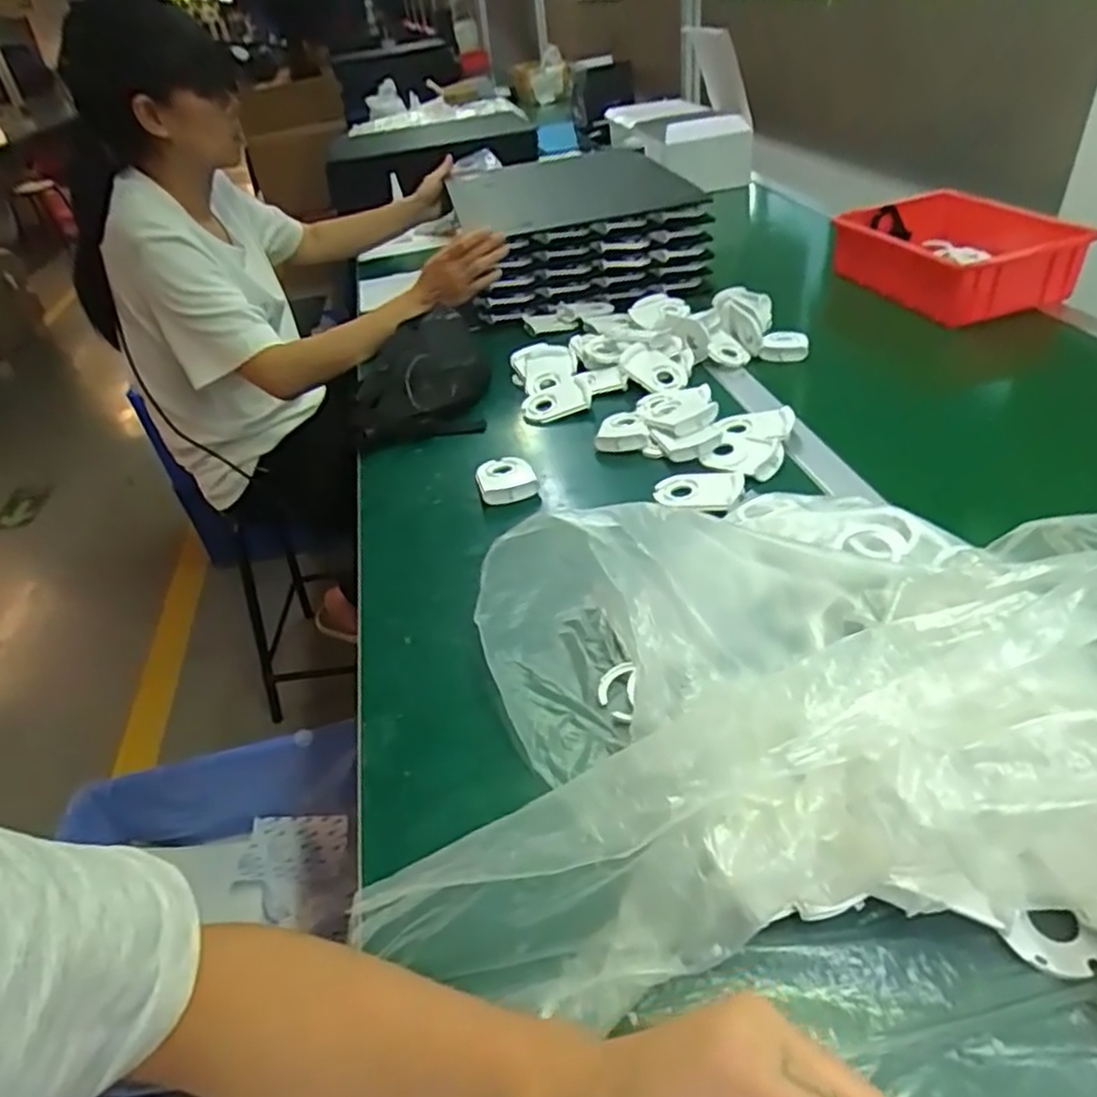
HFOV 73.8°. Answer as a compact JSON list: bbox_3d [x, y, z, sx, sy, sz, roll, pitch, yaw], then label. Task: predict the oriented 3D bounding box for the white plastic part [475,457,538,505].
[{"bbox_3d":[-0.045,-0.071,0.762,0.058,0.016,0.075,-13,38,-7],"label":"white plastic part"}]

